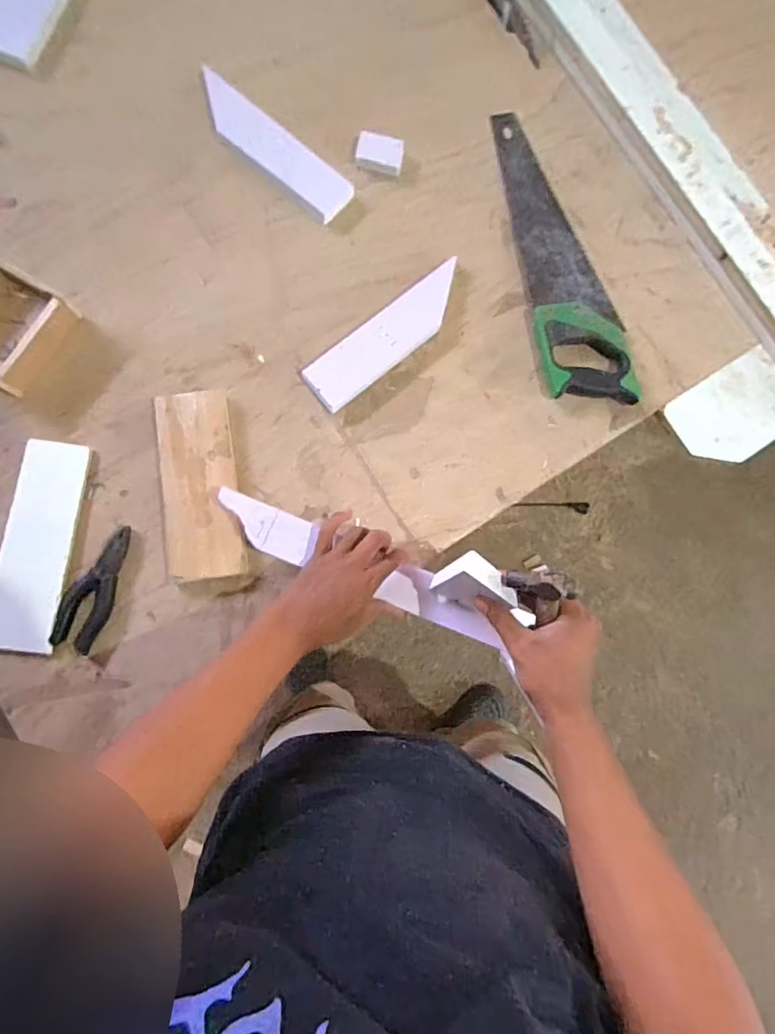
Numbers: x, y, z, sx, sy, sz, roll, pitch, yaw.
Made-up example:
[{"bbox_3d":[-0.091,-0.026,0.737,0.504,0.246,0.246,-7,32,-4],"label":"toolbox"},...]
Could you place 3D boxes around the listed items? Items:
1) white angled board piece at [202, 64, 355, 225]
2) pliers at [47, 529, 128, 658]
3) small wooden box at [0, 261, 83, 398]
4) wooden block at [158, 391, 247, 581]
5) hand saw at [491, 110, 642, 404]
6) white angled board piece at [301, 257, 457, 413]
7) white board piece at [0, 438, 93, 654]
[{"bbox_3d":[-0.151,-0.482,0.693,0.239,0.011,0.065,40,81,0],"label":"white angled board piece"},{"bbox_3d":[-0.335,0.081,0.608,0.051,0.009,0.146,24,81,-2],"label":"pliers"},{"bbox_3d":[-0.443,-0.221,0.616,0.108,0.045,0.125,33,81,-1],"label":"small wooden box"},{"bbox_3d":[-0.220,-0.037,0.624,0.089,0.025,0.227,-7,83,-8],"label":"wooden block"},{"bbox_3d":[0.234,-0.352,0.709,0.117,0.030,0.416,-9,84,-7],"label":"hand saw"},{"bbox_3d":[0.005,-0.231,0.676,0.245,0.019,0.065,-40,88,-9],"label":"white angled board piece"},{"bbox_3d":[-0.402,0.032,0.609,0.078,0.012,0.238,8,82,-5],"label":"white board piece"}]

